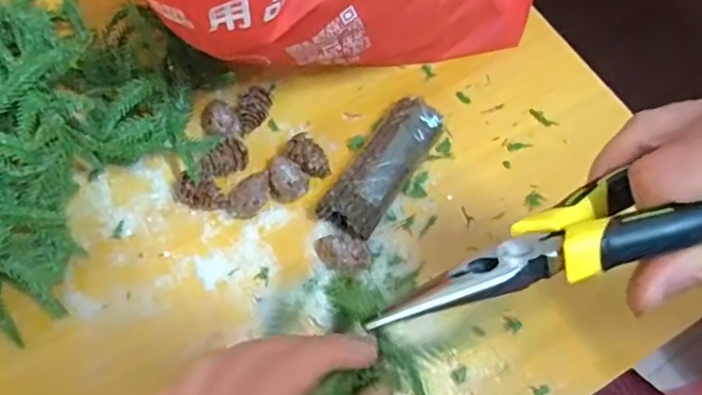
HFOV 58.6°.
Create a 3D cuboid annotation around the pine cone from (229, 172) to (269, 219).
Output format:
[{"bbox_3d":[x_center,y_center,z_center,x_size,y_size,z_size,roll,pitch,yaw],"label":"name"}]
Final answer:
[{"bbox_3d":[-0.064,-0.001,0.414,0.019,0.023,0.033,35,69,14],"label":"pine cone"}]

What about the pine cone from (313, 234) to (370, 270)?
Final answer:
[{"bbox_3d":[-0.006,0.035,0.398,0.036,0.016,0.022,10,65,4],"label":"pine cone"}]

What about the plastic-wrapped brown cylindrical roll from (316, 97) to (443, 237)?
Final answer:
[{"bbox_3d":[0.022,-0.022,0.423,0.039,0.027,0.109,29,68,12],"label":"plastic-wrapped brown cylindrical roll"}]

